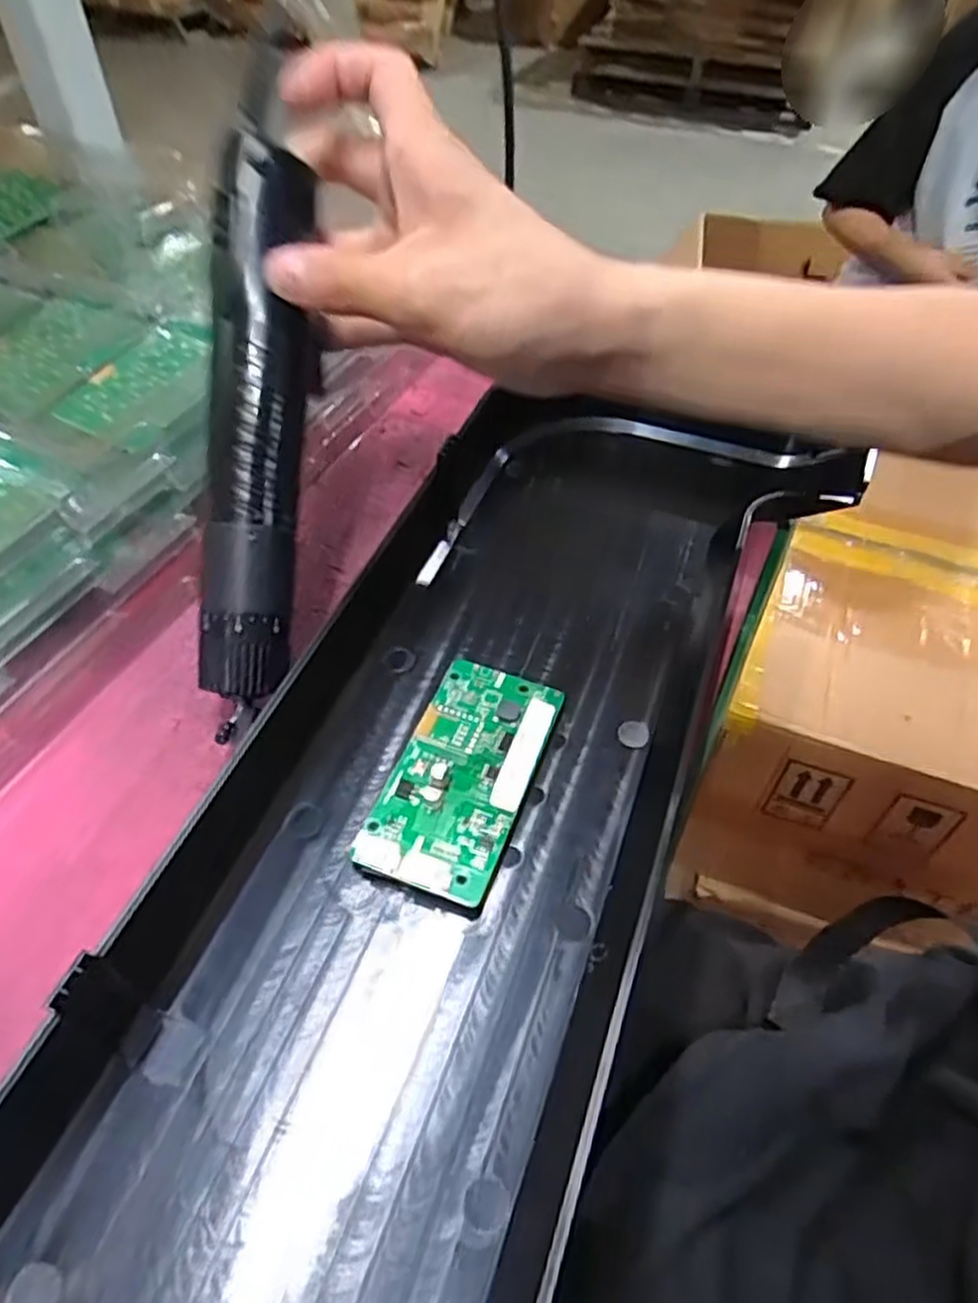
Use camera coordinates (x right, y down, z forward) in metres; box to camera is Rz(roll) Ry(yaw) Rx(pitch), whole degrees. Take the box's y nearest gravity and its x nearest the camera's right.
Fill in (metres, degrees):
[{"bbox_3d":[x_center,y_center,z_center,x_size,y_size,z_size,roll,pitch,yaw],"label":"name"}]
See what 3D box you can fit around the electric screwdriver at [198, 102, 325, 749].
[{"bbox_3d":[-0.085,-0.076,0.290,0.030,0.039,0.205,4,93,4],"label":"electric screwdriver"}]

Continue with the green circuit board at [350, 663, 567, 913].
[{"bbox_3d":[-0.009,0.045,0.287,0.047,0.010,0.093,17,53,14],"label":"green circuit board"}]

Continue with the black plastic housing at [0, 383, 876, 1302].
[{"bbox_3d":[0.004,0.047,0.263,0.195,0.040,0.476,15,52,13],"label":"black plastic housing"}]

